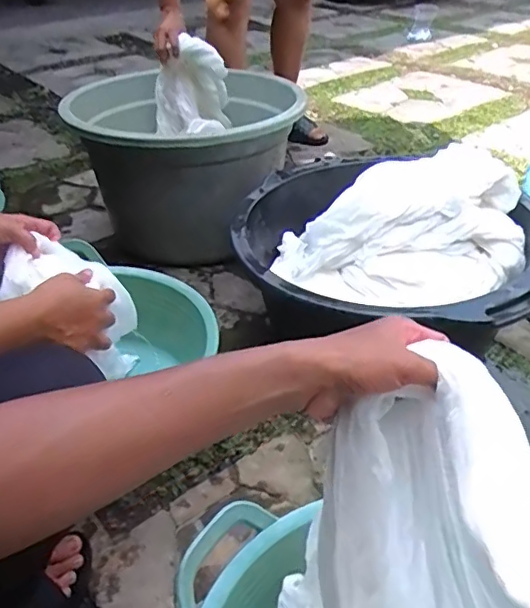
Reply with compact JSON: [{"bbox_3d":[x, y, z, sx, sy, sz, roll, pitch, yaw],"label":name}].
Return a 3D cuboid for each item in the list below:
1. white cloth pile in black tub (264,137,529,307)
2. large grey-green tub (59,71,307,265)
[{"bbox_3d":[0.233,-0.068,0.971,0.405,0.303,0.187,-7,36,-8],"label":"white cloth pile in black tub"},{"bbox_3d":[-0.160,-0.353,1.370,0.505,0.321,0.501,-1,38,1],"label":"large grey-green tub"}]

